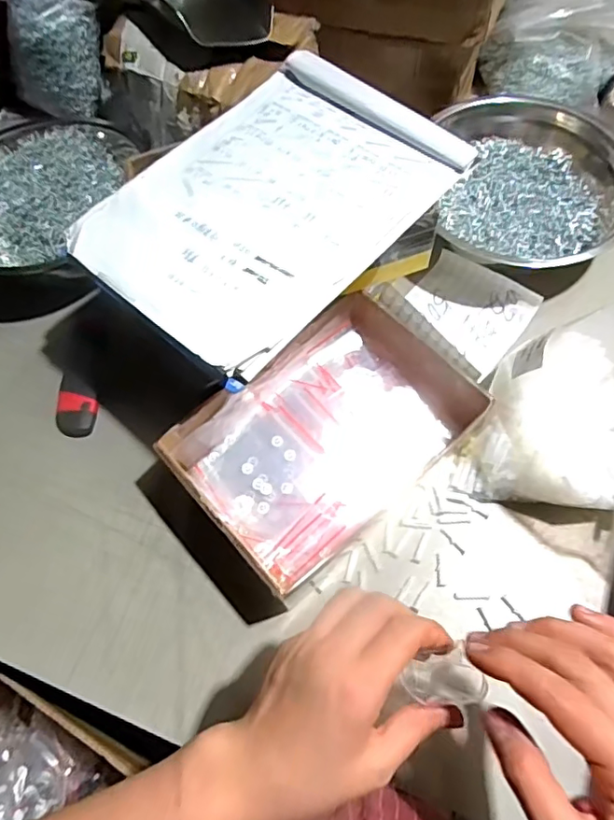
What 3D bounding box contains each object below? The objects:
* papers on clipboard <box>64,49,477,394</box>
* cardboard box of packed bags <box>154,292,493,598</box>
[{"bbox_3d":[-0.032,-0.184,0.475,0.221,0.014,0.308,39,72,19],"label":"papers on clipboard"},{"bbox_3d":[0.017,0.026,0.510,0.251,0.070,0.172,-39,69,-15],"label":"cardboard box of packed bags"}]

